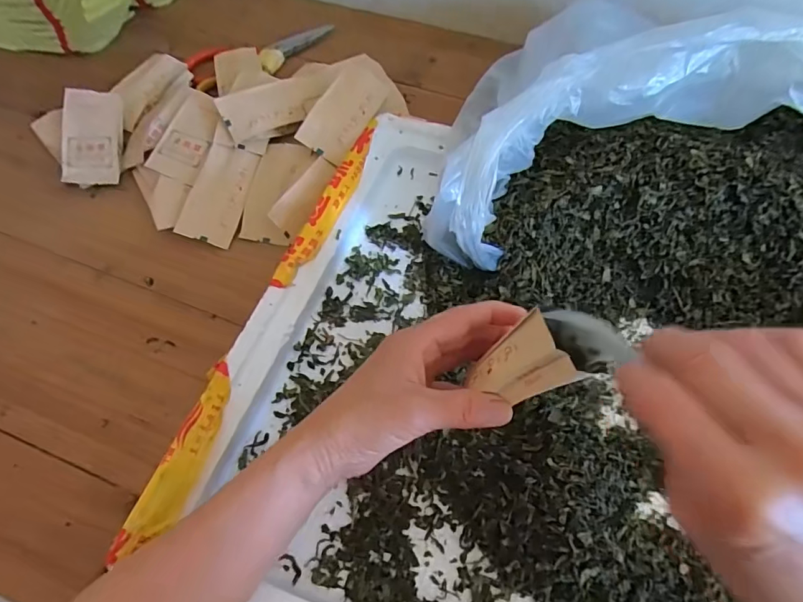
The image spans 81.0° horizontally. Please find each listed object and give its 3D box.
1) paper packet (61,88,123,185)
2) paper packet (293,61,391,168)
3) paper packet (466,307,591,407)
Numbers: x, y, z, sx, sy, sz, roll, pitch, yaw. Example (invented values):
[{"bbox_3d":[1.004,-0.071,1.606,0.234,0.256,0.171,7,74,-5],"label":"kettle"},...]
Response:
[{"bbox_3d":[-0.329,-0.176,0.500,0.053,0.010,0.109,-1,76,-17],"label":"paper packet"},{"bbox_3d":[-0.056,-0.194,0.476,0.052,0.011,0.111,37,73,-23],"label":"paper packet"},{"bbox_3d":[0.065,0.039,0.264,0.007,0.062,0.040,-14,65,-48],"label":"paper packet"}]

